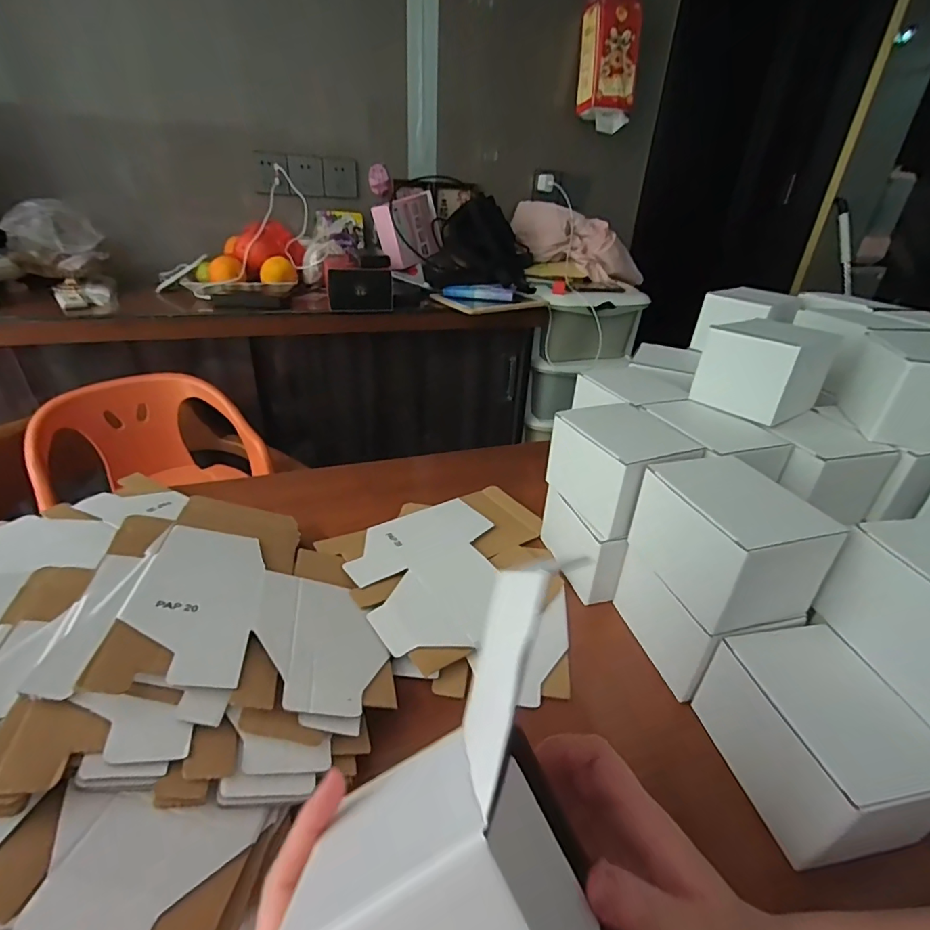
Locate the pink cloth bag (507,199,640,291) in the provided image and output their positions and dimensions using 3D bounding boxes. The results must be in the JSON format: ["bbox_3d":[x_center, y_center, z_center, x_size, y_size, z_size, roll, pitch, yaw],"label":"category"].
[{"bbox_3d":[0.354,-0.632,1.395,0.437,0.154,0.134,16,27,-18],"label":"pink cloth bag"}]

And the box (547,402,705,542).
[{"bbox_3d":[0.158,0.004,0.477,0.099,0.079,0.128,-10,33,-22],"label":"box"}]

